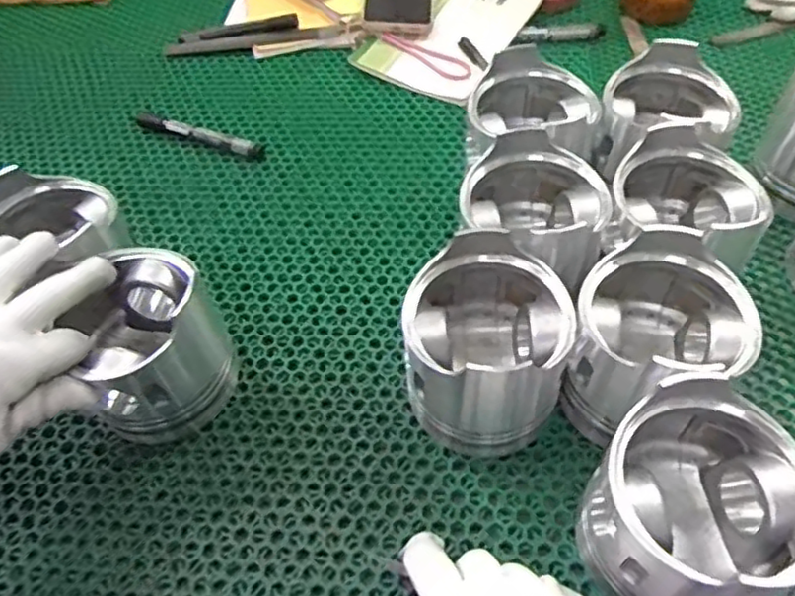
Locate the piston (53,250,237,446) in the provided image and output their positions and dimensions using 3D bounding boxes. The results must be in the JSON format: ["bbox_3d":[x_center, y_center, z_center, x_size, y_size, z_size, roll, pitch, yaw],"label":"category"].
[{"bbox_3d":[-0.167,0.026,0.437,0.088,0.106,0.100,-27,58,-14],"label":"piston"}]

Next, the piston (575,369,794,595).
[{"bbox_3d":[0.158,0.113,0.357,0.096,0.110,0.107,27,59,21],"label":"piston"}]

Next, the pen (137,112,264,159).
[{"bbox_3d":[-0.197,-0.162,0.642,0.146,0.013,0.018,18,59,16],"label":"pen"}]

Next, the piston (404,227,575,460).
[{"bbox_3d":[0.055,0.032,0.423,0.095,0.108,0.102,-2,52,3],"label":"piston"}]

